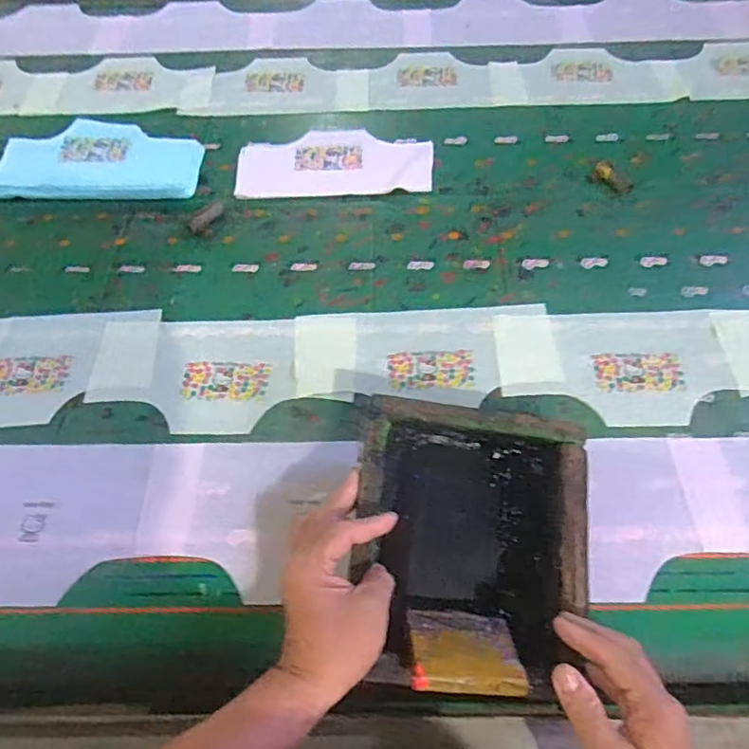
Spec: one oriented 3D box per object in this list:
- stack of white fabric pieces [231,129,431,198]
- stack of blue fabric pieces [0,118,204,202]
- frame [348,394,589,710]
[{"bbox_3d":[-0.059,-0.324,0.878,0.286,0.010,0.143,-3,57,1],"label":"stack of white fabric pieces"},{"bbox_3d":[-0.423,-0.328,0.891,0.314,0.022,0.160,3,58,5],"label":"stack of blue fabric pieces"},{"bbox_3d":[0.088,0.153,0.534,0.206,0.055,0.241,6,69,1],"label":"frame"}]

